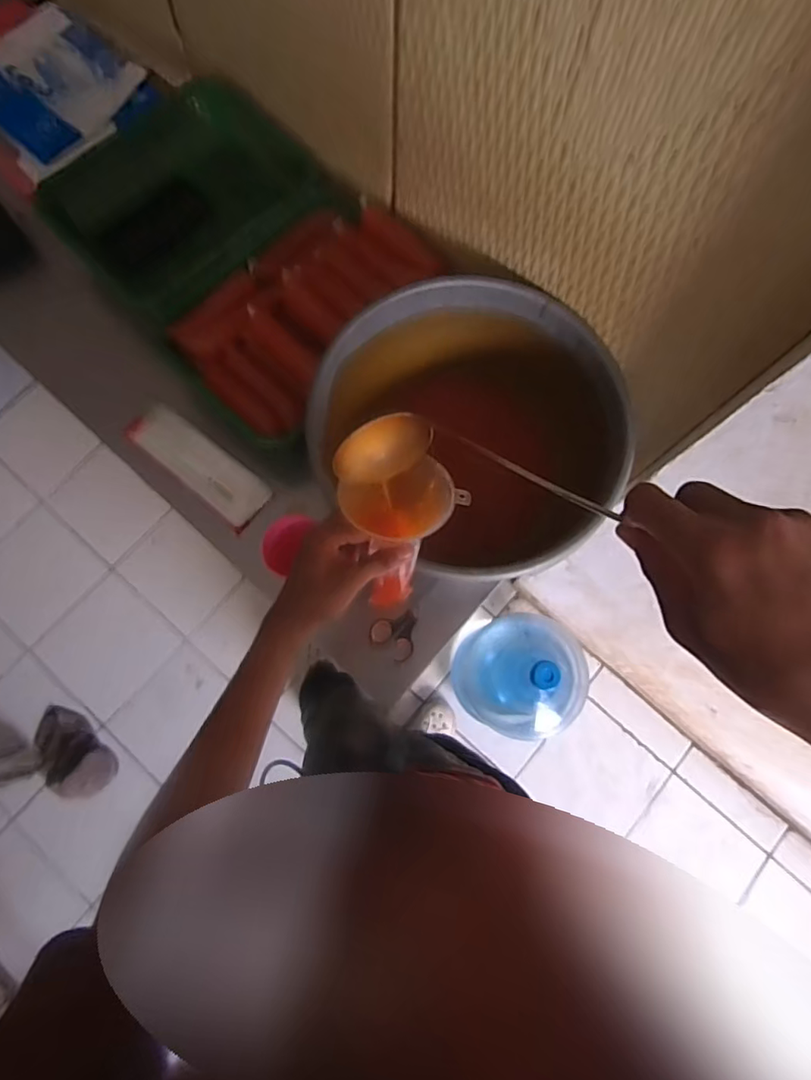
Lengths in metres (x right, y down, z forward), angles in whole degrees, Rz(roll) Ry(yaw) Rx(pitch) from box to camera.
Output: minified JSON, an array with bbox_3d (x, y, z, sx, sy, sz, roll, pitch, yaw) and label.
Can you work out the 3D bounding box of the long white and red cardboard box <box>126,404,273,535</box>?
[{"bbox_3d":[-0.289,-0.106,0.787,0.214,0.027,0.075,39,80,8],"label":"long white and red cardboard box"}]

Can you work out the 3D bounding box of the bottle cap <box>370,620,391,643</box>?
[{"bbox_3d":[-0.033,0.122,0.747,0.026,0.007,0.031,34,79,7],"label":"bottle cap"}]

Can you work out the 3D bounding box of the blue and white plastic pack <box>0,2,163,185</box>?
[{"bbox_3d":[-0.578,-0.744,0.925,0.254,0.035,0.279,-44,81,-9],"label":"blue and white plastic pack"}]

